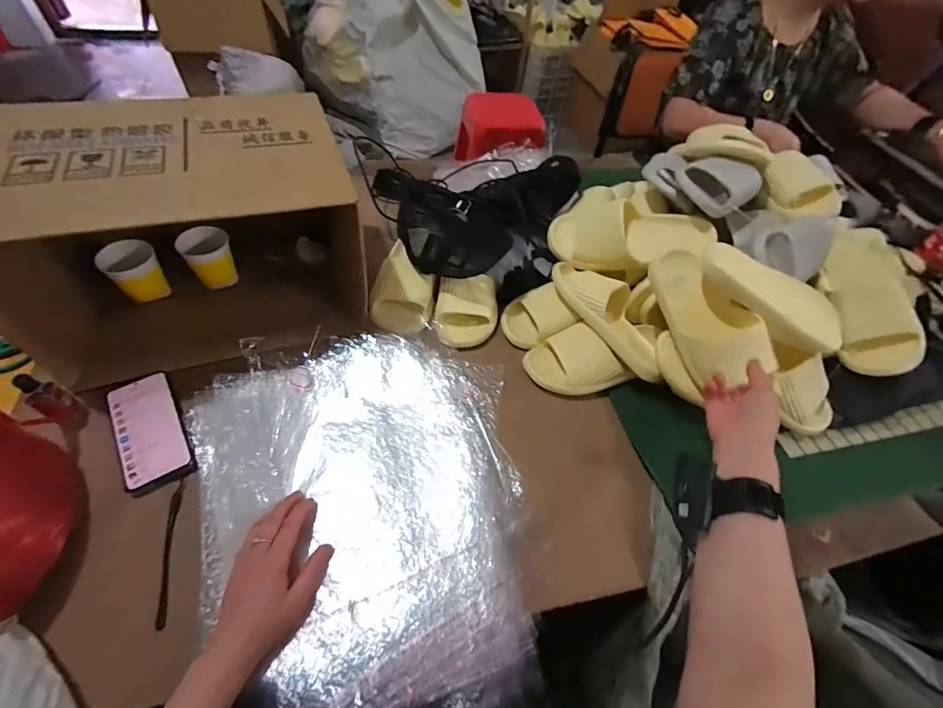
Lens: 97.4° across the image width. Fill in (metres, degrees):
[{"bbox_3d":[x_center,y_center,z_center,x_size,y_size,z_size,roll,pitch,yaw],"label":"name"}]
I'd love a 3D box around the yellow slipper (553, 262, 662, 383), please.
[{"bbox_3d":[0.221,-0.068,0.663,0.090,0.065,0.246,-30,63,-25],"label":"yellow slipper"}]

